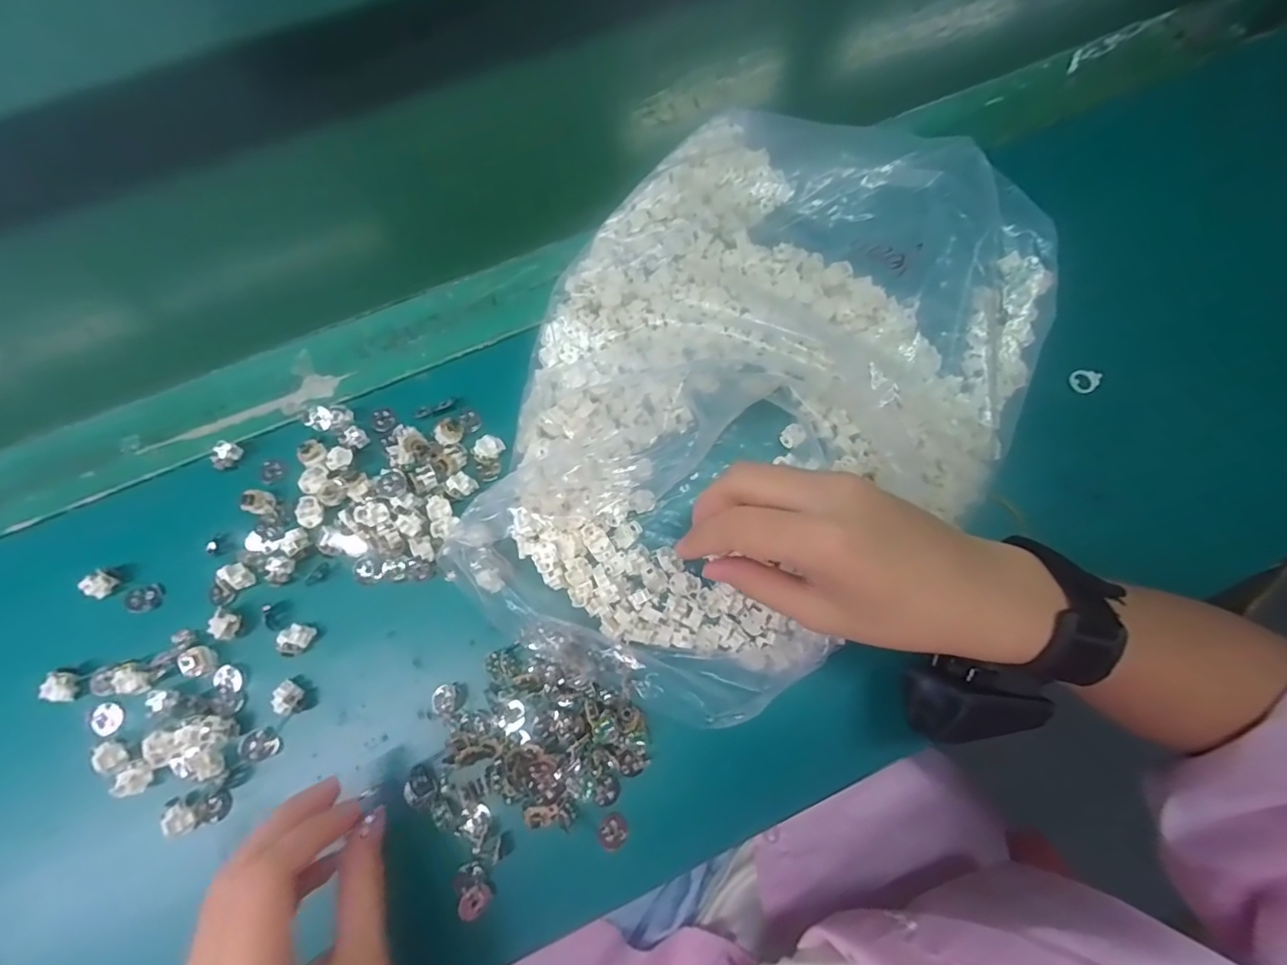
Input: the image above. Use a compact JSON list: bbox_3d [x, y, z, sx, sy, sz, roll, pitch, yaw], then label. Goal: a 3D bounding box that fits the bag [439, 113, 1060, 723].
[{"bbox_3d":[0.063,-0.052,0.307,0.250,0.072,0.328,30,76,6],"label":"bag"}]

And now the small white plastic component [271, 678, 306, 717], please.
[{"bbox_3d":[-0.181,0.110,0.293,0.010,0.012,0.017,0,75,-2],"label":"small white plastic component"}]

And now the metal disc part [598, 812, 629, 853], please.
[{"bbox_3d":[-0.015,0.173,0.282,0.014,0.004,0.016,-1,75,-2],"label":"metal disc part"}]

